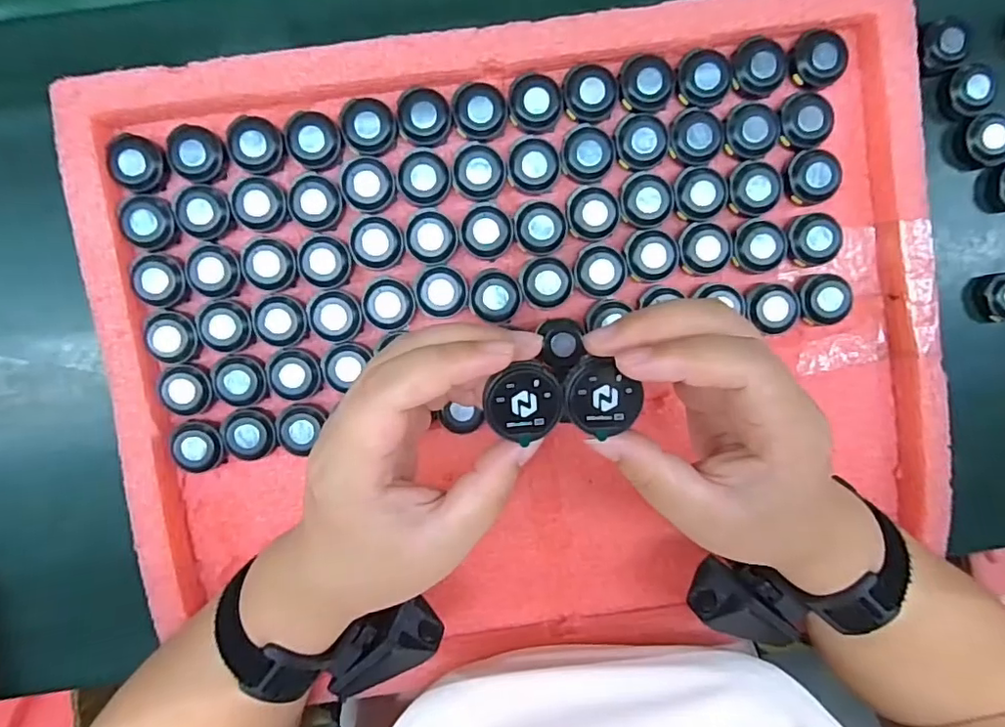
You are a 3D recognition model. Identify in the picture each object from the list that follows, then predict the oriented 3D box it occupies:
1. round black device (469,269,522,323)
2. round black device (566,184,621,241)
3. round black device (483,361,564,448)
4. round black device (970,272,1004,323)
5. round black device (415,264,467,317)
[{"bbox_3d":[-0.004,-0.038,0.320,0.029,0.010,0.028,0,93,-2],"label":"round black device"},{"bbox_3d":[0.051,-0.085,0.318,0.029,0.009,0.029,0,93,-2],"label":"round black device"},{"bbox_3d":[0.008,0.015,0.208,0.028,0.004,0.027,0,95,-4],"label":"round black device"},{"bbox_3d":[0.308,-0.041,0.347,0.026,0.017,0.029,-5,93,-1],"label":"round black device"},{"bbox_3d":[-0.034,-0.040,0.319,0.029,0.009,0.029,0,93,-2],"label":"round black device"}]

